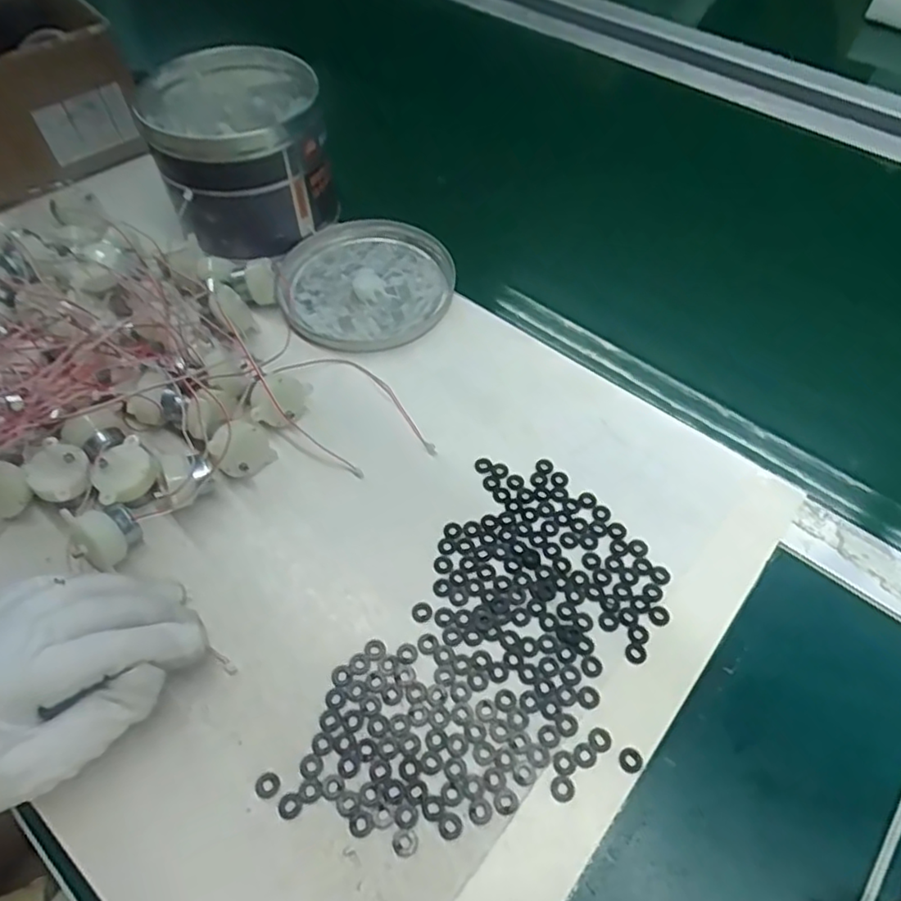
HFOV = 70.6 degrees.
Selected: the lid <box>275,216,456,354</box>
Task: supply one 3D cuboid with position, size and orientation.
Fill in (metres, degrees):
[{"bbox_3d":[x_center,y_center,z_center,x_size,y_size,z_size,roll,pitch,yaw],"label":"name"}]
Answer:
[{"bbox_3d":[-0.063,-0.129,0.481,0.128,0.019,0.128,0,55,0],"label":"lid"}]

